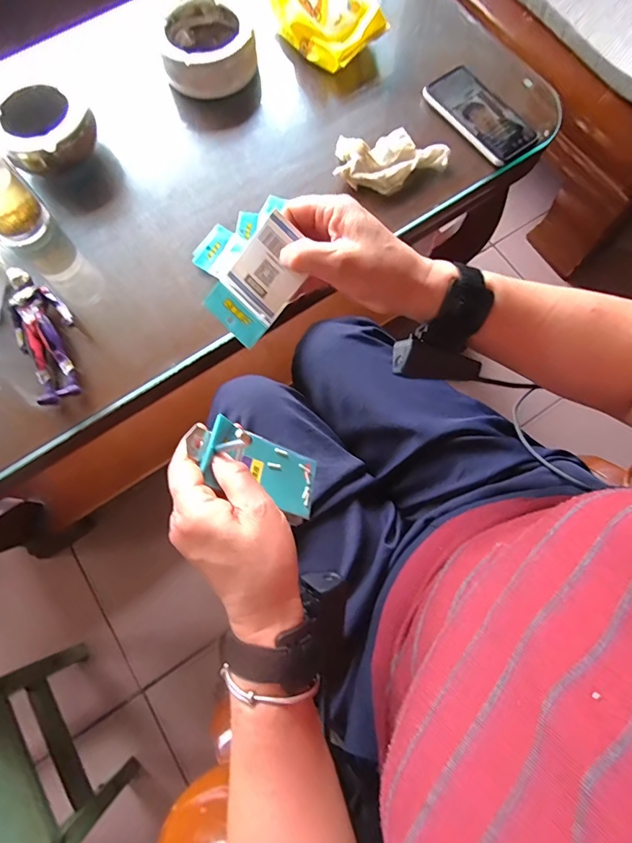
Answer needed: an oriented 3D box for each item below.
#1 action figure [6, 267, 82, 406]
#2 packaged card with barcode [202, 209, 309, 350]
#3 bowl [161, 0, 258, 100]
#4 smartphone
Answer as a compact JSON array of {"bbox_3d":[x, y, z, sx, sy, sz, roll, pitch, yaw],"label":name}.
[{"bbox_3d":[-0.322,-0.103,0.511,0.068,0.046,0.167,-29,77,-8],"label":"action figure"},{"bbox_3d":[-0.044,-0.112,0.343,0.054,0.004,0.094,43,108,-4],"label":"packaged card with barcode"},{"bbox_3d":[-0.159,-0.541,0.613,0.129,0.050,0.139,0,75,0],"label":"bowl"},{"bbox_3d":[0.231,-0.435,0.597,0.080,0.016,0.165,-37,78,-9],"label":"smartphone"}]

